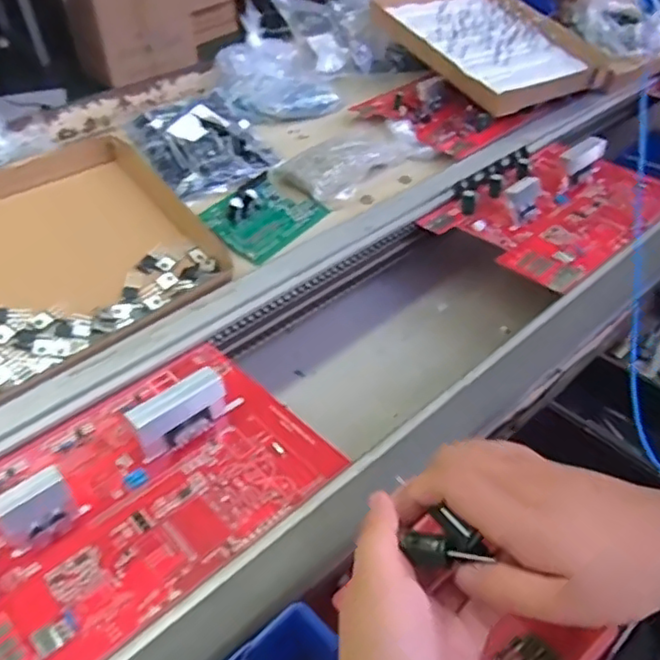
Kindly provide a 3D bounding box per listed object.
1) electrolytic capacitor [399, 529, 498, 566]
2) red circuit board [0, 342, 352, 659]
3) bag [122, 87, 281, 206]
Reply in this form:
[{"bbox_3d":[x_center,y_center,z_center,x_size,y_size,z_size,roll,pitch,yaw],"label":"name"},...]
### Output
[{"bbox_3d":[0.057,0.108,0.308,0.042,0.013,0.010,3,40,24],"label":"electrolytic capacitor"},{"bbox_3d":[-0.157,0.108,0.465,0.277,0.044,0.198,-34,48,-30],"label":"red circuit board"},{"bbox_3d":[-0.181,-0.259,0.855,0.151,0.057,0.216,-25,44,-22],"label":"bag"}]

